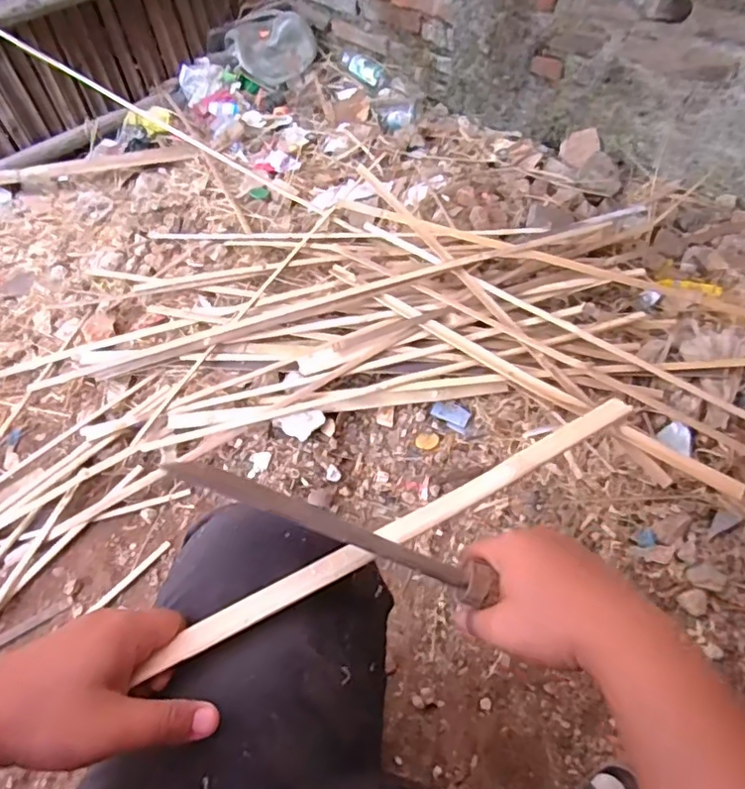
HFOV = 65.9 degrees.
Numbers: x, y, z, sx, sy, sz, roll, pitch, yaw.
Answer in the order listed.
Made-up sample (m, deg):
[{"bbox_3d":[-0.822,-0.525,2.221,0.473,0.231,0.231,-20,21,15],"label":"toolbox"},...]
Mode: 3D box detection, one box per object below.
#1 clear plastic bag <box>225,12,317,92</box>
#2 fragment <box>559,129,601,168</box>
[{"bbox_3d":[-0.281,-0.944,1.551,0.235,0.096,0.193,37,67,25],"label":"clear plastic bag"},{"bbox_3d":[0.454,-0.538,1.258,0.077,0.035,0.099,12,60,11],"label":"fragment"}]

